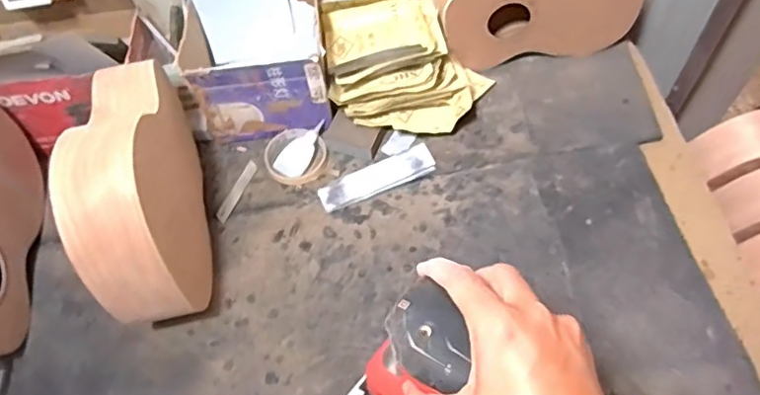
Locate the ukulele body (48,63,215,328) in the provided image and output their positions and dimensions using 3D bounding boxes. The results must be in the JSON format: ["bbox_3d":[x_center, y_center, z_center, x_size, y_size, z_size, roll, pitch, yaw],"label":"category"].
[{"bbox_3d":[-0.265,-0.020,0.652,0.083,0.198,0.292,-11,59,-3],"label":"ukulele body"}]

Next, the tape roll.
[{"bbox_3d":[-0.115,-0.057,0.803,0.085,0.018,0.078,-2,59,3],"label":"tape roll"}]

